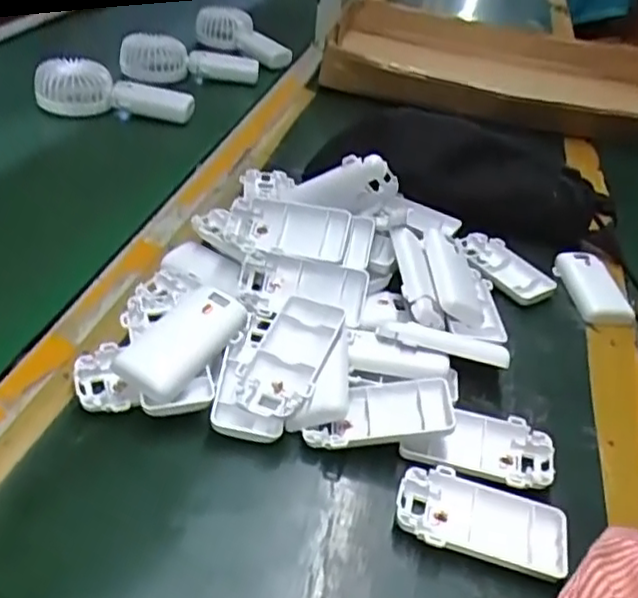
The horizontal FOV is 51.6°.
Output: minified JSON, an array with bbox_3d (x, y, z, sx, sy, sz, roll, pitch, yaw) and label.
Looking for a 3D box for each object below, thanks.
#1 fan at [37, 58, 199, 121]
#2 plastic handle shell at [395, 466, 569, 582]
[{"bbox_3d":[-0.247,-0.249,0.802,0.192,0.065,0.034,13,37,6],"label":"fan"},{"bbox_3d":[0.091,0.126,0.372,0.094,0.016,0.048,14,37,8],"label":"plastic handle shell"}]

